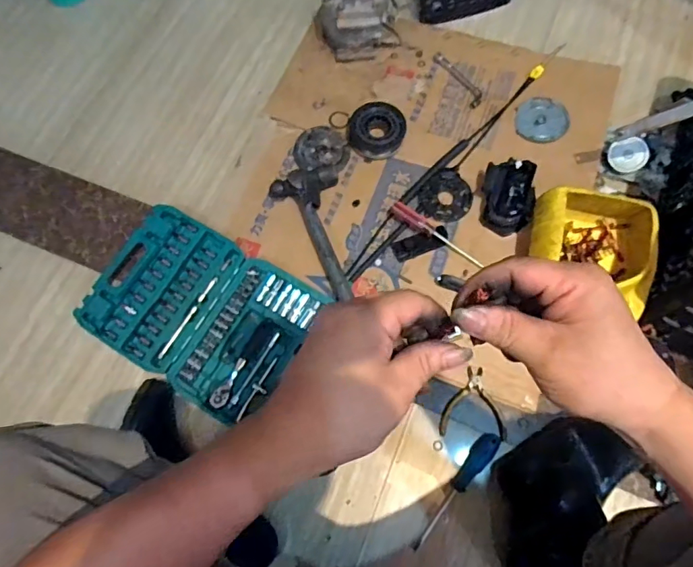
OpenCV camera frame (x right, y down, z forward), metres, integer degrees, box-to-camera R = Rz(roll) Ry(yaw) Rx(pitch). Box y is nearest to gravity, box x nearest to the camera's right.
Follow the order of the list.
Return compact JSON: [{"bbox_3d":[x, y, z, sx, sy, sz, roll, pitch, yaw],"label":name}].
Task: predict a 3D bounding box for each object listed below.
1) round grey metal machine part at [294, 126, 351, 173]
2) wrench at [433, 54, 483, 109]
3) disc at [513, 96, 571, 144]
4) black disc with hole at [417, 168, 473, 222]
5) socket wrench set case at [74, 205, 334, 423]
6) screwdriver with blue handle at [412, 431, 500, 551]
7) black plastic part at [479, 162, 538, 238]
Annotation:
[{"bbox_3d":[-0.046,-0.247,0.913,0.100,0.024,0.098,0,71,1],"label":"round grey metal machine part"},{"bbox_3d":[0.224,-0.410,0.974,0.034,0.011,0.151,-26,72,-8],"label":"wrench"},{"bbox_3d":[0.366,-0.309,0.914,0.099,0.010,0.092,0,71,1],"label":"disc"},{"bbox_3d":[0.175,-0.155,0.863,0.091,0.004,0.091,0,81,3],"label":"black disc with hole"},{"bbox_3d":[-0.250,0.039,0.811,0.364,0.048,0.250,29,74,10],"label":"socket wrench set case"},{"bbox_3d":[0.161,0.300,0.715,0.027,0.035,0.200,39,76,13],"label":"screwdriver with blue handle"},{"bbox_3d":[0.274,-0.147,0.833,0.084,0.060,0.117,9,68,9],"label":"black plastic part"}]

